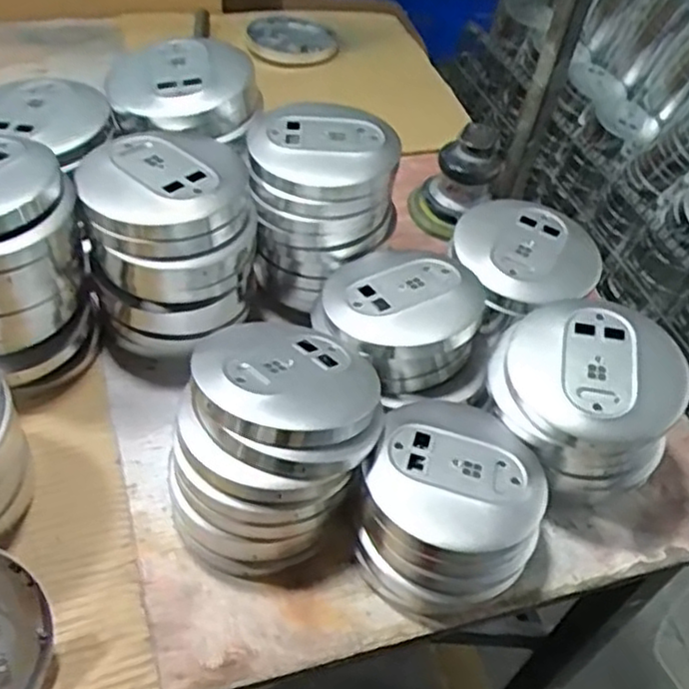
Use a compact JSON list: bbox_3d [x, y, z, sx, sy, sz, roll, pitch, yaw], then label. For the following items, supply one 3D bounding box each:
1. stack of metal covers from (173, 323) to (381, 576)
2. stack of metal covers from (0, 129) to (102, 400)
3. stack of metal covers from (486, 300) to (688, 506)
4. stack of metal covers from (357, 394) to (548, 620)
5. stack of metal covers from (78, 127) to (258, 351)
[{"bbox_3d":[-0.051,0.073,0.545,0.138,0.132,0.168,21,49,15],"label":"stack of metal covers"},{"bbox_3d":[-0.289,-0.067,0.590,0.139,0.174,0.158,-18,54,-23],"label":"stack of metal covers"},{"bbox_3d":[0.198,0.044,0.598,0.153,0.113,0.132,32,52,19],"label":"stack of metal covers"},{"bbox_3d":[0.080,0.120,0.554,0.133,0.082,0.149,12,48,3],"label":"stack of metal covers"},{"bbox_3d":[-0.154,-0.093,0.641,0.138,0.158,0.151,-8,50,-15],"label":"stack of metal covers"}]

